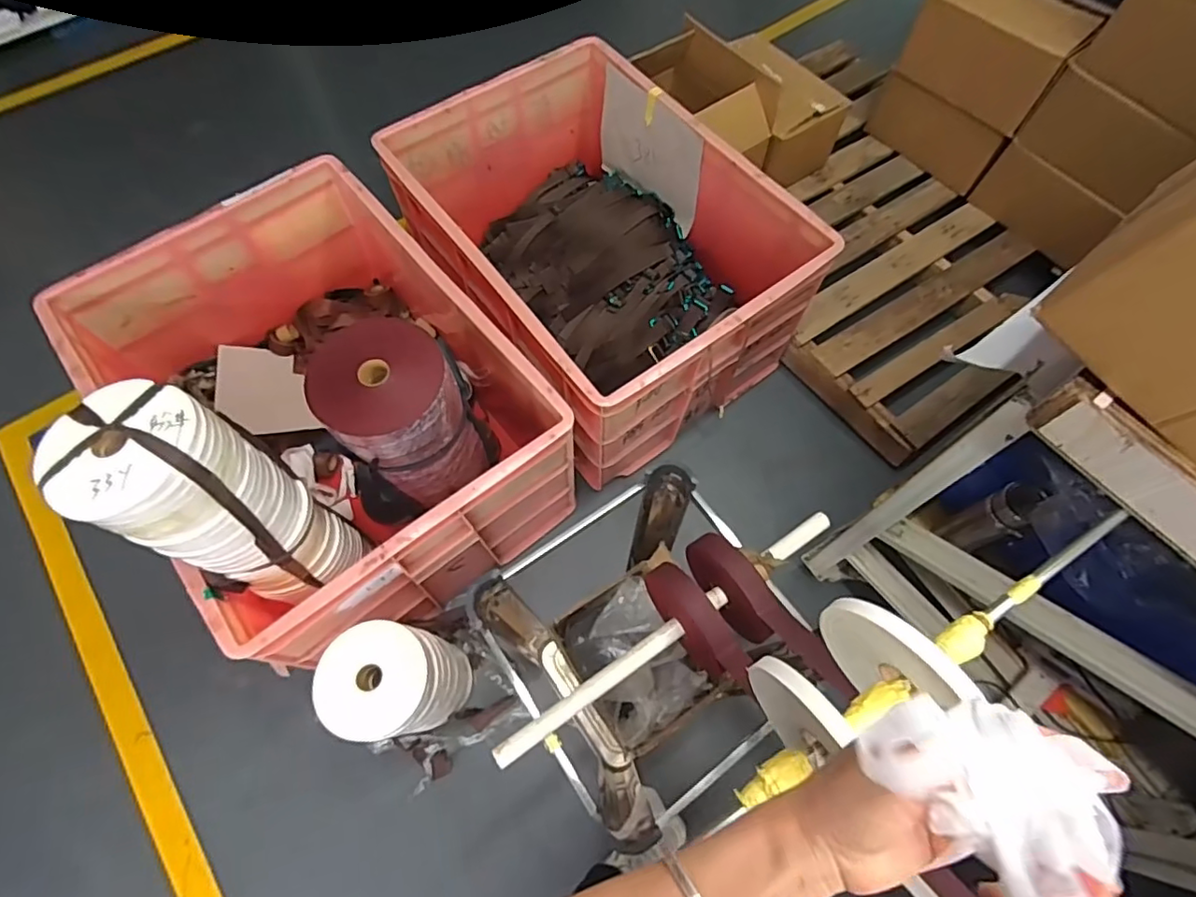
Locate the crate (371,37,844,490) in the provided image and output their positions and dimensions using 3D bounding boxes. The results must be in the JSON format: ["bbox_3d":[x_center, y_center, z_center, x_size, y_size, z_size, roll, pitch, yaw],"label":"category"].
[{"bbox_3d":[-0.005,-0.448,1.364,0.606,0.415,0.835,-35,70,-15],"label":"crate"}]

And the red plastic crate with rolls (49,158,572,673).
[{"bbox_3d":[-0.533,-0.140,1.066,0.597,0.683,0.842,-36,70,-16],"label":"red plastic crate with rolls"}]

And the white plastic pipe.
[{"bbox_3d":[0.102,0.236,0.753,0.532,0.021,0.026,-32,69,-14],"label":"white plastic pipe"}]

